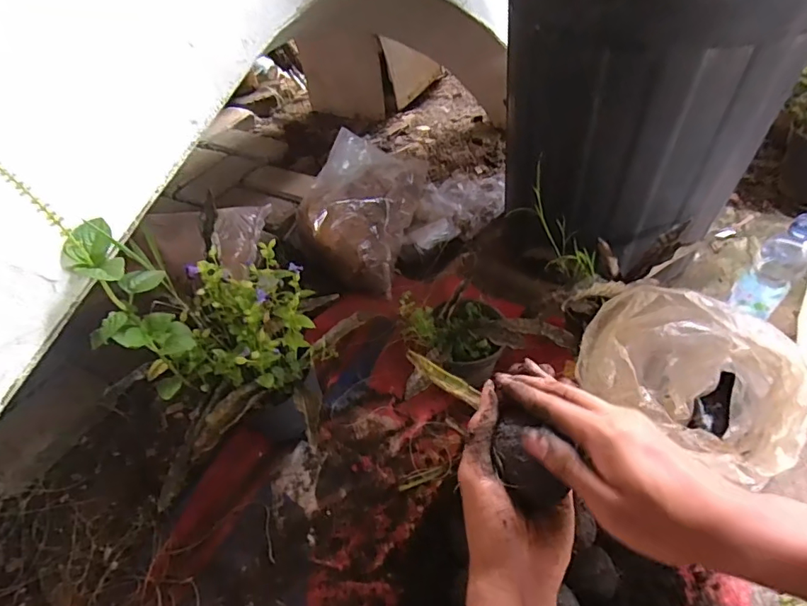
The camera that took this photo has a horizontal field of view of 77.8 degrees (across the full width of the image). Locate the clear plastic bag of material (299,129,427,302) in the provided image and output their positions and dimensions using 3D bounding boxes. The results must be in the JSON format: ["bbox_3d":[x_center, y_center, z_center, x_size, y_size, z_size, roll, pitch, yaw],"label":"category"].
[{"bbox_3d":[-0.095,-0.197,0.997,0.209,0.219,0.274,9,48,15],"label":"clear plastic bag of material"}]

